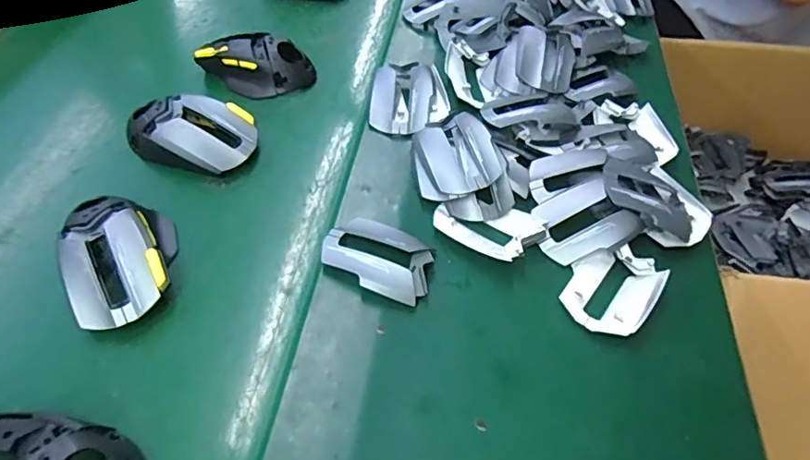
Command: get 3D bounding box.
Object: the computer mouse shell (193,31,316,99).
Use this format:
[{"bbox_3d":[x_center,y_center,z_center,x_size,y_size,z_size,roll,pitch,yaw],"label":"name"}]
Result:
[{"bbox_3d":[-0.143,-0.161,0.520,0.106,0.035,0.060,10,52,2],"label":"computer mouse shell"}]

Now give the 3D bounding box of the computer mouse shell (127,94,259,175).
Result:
[{"bbox_3d":[-0.177,-0.083,0.454,0.101,0.032,0.062,18,53,8],"label":"computer mouse shell"}]

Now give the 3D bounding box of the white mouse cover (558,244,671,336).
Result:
[{"bbox_3d":[0.148,0.041,0.387,0.058,0.010,0.074,35,57,20],"label":"white mouse cover"}]

